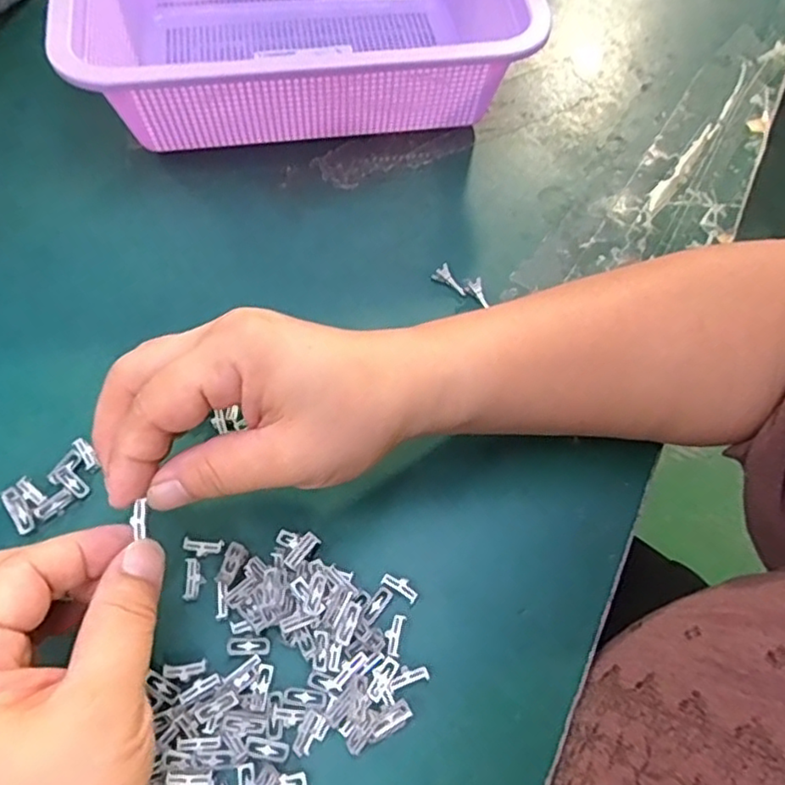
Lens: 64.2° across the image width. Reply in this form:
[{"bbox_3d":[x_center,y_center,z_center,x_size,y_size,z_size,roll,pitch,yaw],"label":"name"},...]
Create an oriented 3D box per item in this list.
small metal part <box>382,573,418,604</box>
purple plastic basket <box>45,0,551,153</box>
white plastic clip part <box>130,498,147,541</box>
[{"bbox_3d":[0.004,0.082,0.266,0.016,0.006,0.007,30,65,11],"label":"small metal part"},{"bbox_3d":[-0.057,-0.234,0.392,0.259,0.079,0.185,-7,63,-8],"label":"purple plastic basket"},{"bbox_3d":[-0.089,0.045,0.220,0.005,0.004,0.014,-7,68,-8],"label":"white plastic clip part"}]

